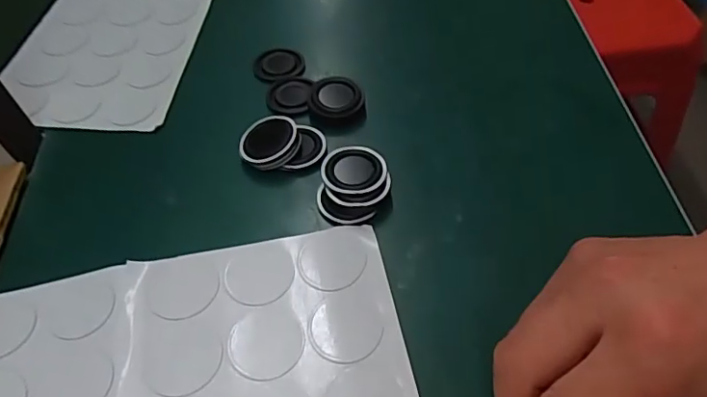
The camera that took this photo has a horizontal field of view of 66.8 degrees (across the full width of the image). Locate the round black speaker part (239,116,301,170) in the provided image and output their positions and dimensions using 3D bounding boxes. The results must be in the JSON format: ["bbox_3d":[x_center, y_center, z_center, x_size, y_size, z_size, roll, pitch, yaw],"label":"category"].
[{"bbox_3d":[-0.055,-0.037,0.348,0.038,0.010,0.038,-7,53,9],"label":"round black speaker part"}]

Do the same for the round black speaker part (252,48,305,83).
[{"bbox_3d":[-0.058,-0.104,0.416,0.039,0.005,0.038,0,51,0],"label":"round black speaker part"}]

